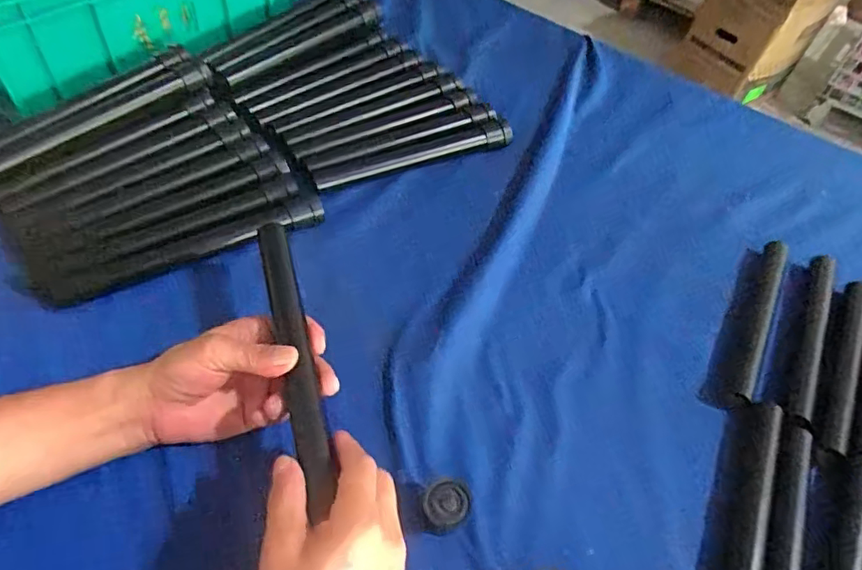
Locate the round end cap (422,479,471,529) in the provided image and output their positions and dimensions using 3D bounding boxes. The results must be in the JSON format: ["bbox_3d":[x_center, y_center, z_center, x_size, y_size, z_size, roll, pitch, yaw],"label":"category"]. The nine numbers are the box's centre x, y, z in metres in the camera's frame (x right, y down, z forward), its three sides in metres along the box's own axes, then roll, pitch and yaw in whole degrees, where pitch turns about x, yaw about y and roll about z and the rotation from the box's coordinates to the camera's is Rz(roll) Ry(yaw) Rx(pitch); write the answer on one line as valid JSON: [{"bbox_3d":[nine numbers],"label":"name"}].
[{"bbox_3d":[0.010,0.161,0.398,0.035,0.031,0.028,-10,54,-14],"label":"round end cap"}]

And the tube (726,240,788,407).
[{"bbox_3d":[0.321,0.032,0.539,0.021,0.016,0.227,28,54,15],"label":"tube"}]

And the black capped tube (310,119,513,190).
[{"bbox_3d":[-0.018,-0.151,0.633,0.241,0.025,0.033,-17,56,-18],"label":"black capped tube"}]

